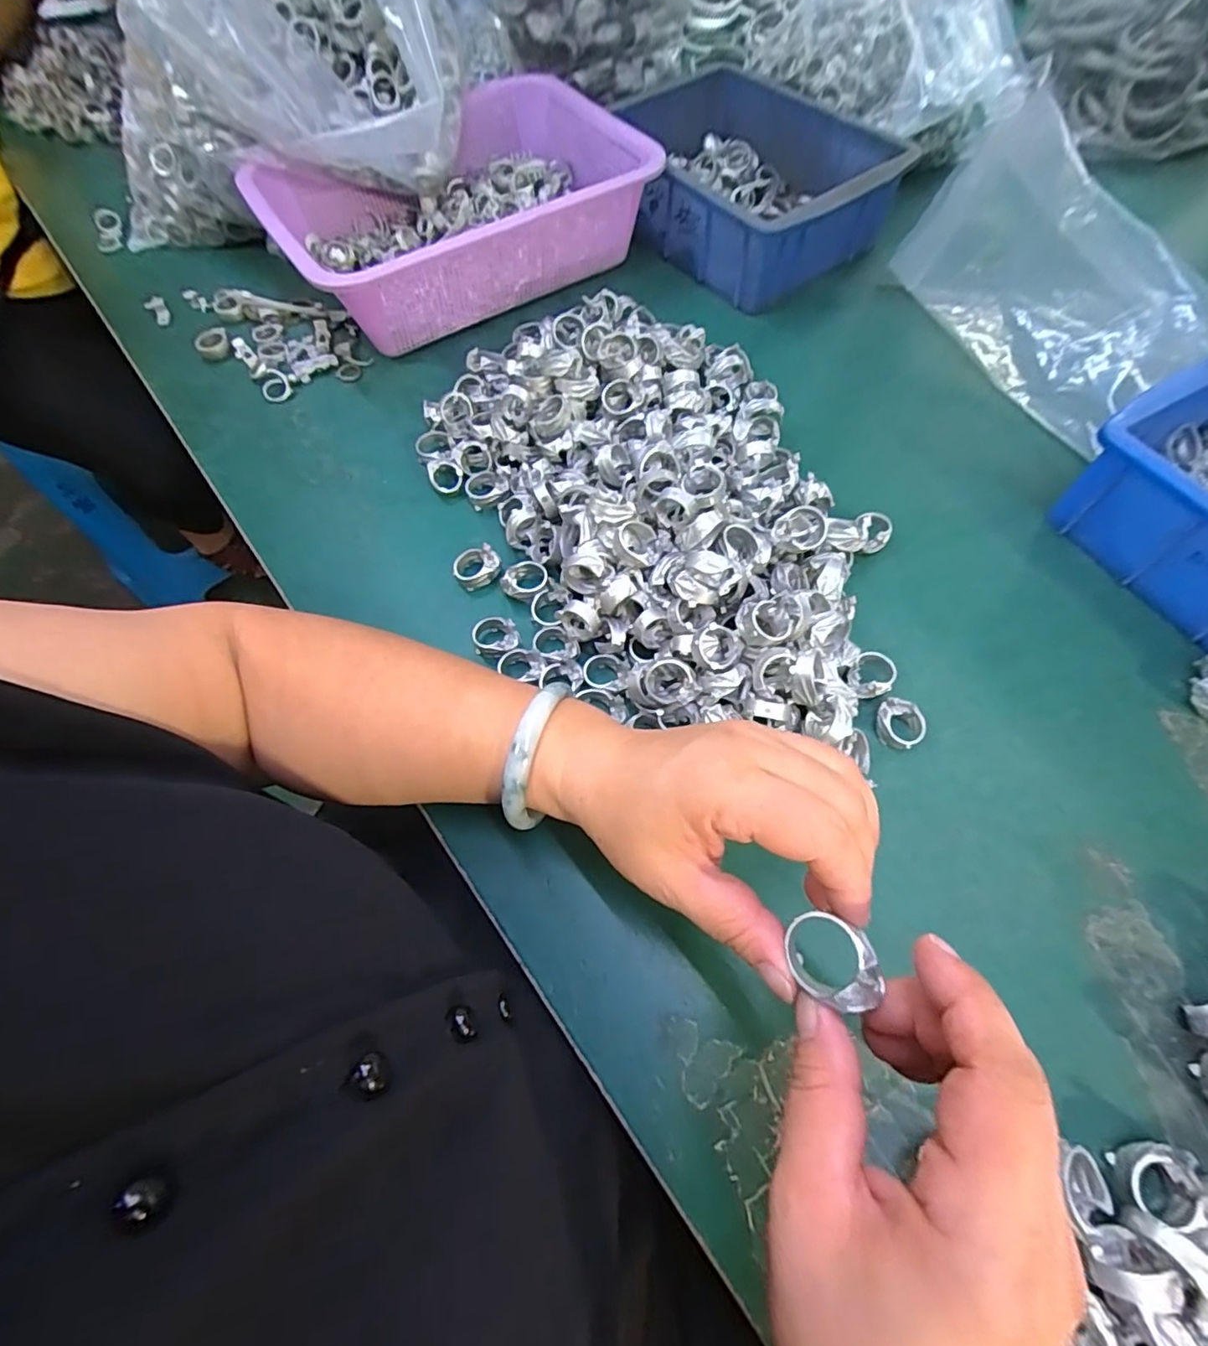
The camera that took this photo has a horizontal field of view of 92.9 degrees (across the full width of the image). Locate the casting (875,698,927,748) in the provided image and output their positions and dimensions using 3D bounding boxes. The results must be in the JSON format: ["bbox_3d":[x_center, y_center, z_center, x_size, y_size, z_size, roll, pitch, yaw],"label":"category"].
[{"bbox_3d":[0.161,0.028,0.314,0.026,0.012,0.023,41,71,20],"label":"casting"}]

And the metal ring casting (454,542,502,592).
[{"bbox_3d":[-0.082,-0.069,0.369,0.030,0.018,0.021,-21,64,-8],"label":"metal ring casting"}]

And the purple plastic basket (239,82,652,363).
[{"bbox_3d":[-0.123,-0.400,0.500,0.310,0.078,0.216,-33,66,-14],"label":"purple plastic basket"}]

